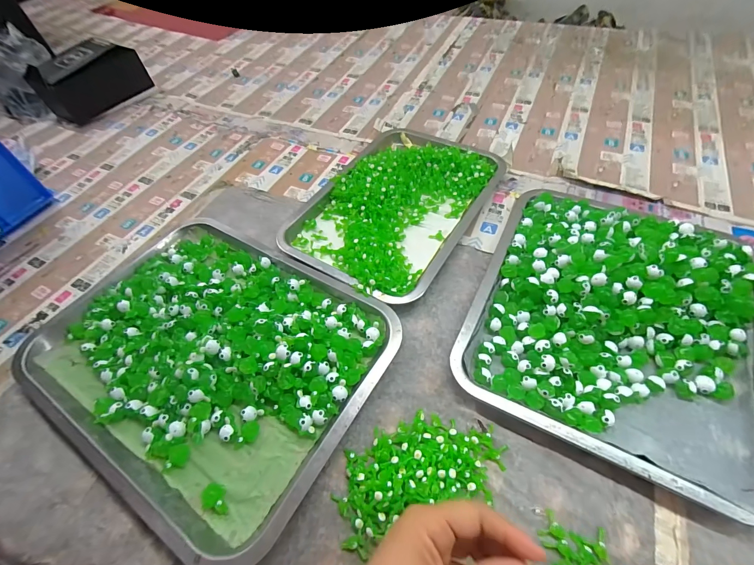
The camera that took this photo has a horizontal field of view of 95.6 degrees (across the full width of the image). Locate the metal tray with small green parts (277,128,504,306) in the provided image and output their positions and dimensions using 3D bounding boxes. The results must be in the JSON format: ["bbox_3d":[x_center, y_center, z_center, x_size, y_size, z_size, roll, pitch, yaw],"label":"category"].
[{"bbox_3d":[0.029,-0.117,0.477,0.209,0.031,0.304,27,60,21],"label":"metal tray with small green parts"}]

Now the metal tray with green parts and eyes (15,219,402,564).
[{"bbox_3d":[-0.182,0.060,0.363,0.360,0.033,0.265,25,60,21],"label":"metal tray with green parts and eyes"}]

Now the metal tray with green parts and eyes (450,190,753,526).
[{"bbox_3d":[0.242,0.027,0.349,0.260,0.039,0.300,21,58,18],"label":"metal tray with green parts and eyes"}]

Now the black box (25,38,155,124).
[{"bbox_3d":[-0.589,-0.421,0.706,0.088,0.093,0.187,26,60,21],"label":"black box"}]

